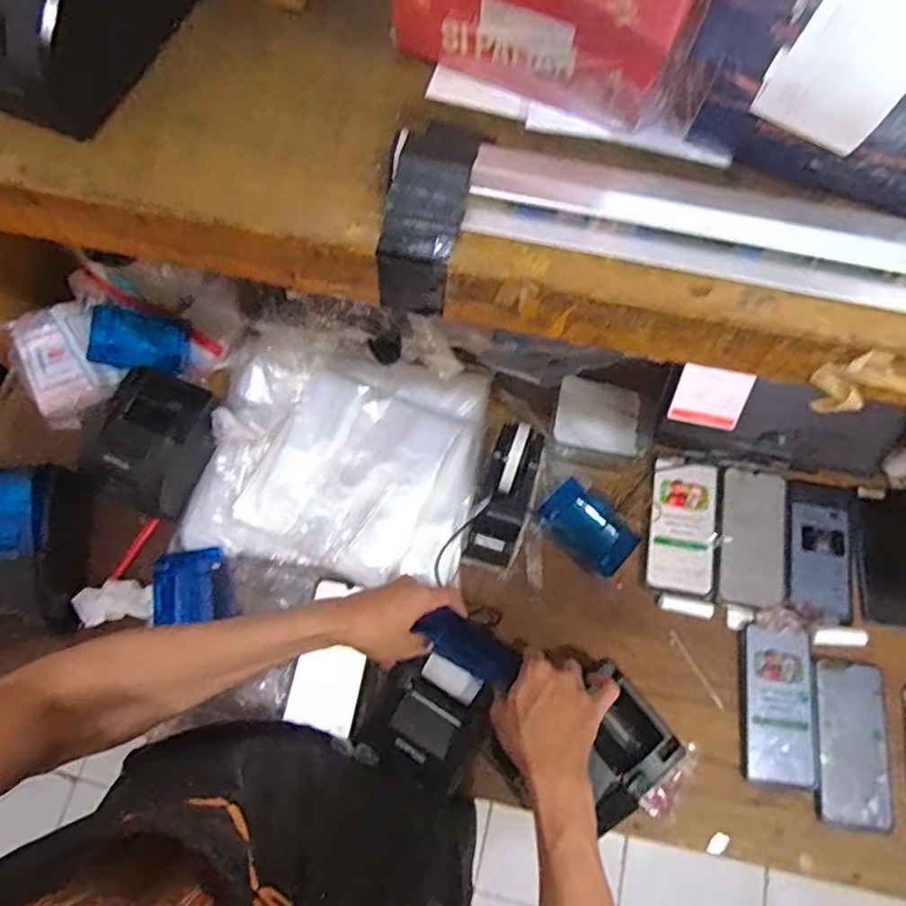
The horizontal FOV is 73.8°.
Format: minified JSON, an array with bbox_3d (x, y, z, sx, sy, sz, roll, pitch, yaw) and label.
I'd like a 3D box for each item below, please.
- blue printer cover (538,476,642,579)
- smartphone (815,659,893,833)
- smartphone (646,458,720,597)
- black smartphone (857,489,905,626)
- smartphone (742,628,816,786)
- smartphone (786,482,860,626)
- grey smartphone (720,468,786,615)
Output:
[{"bbox_3d":[0.160,0.089,0.716,0.110,0.015,0.070,43,76,13],"label":"blue printer cover"},{"bbox_3d":[0.427,0.312,0.650,0.075,0.008,0.164,7,71,1],"label":"smartphone"},{"bbox_3d":[0.275,0.084,0.716,0.075,0.009,0.157,11,71,3],"label":"smartphone"},{"bbox_3d":[0.519,0.121,0.706,0.081,0.009,0.153,6,71,1],"label":"black smartphone"},{"bbox_3d":[0.356,0.275,0.657,0.072,0.013,0.162,8,71,2],"label":"smartphone"},{"bbox_3d":[0.435,0.114,0.703,0.082,0.015,0.163,13,71,4],"label":"smartphone"},{"bbox_3d":[0.353,0.099,0.711,0.071,0.008,0.161,10,71,2],"label":"grey smartphone"}]

